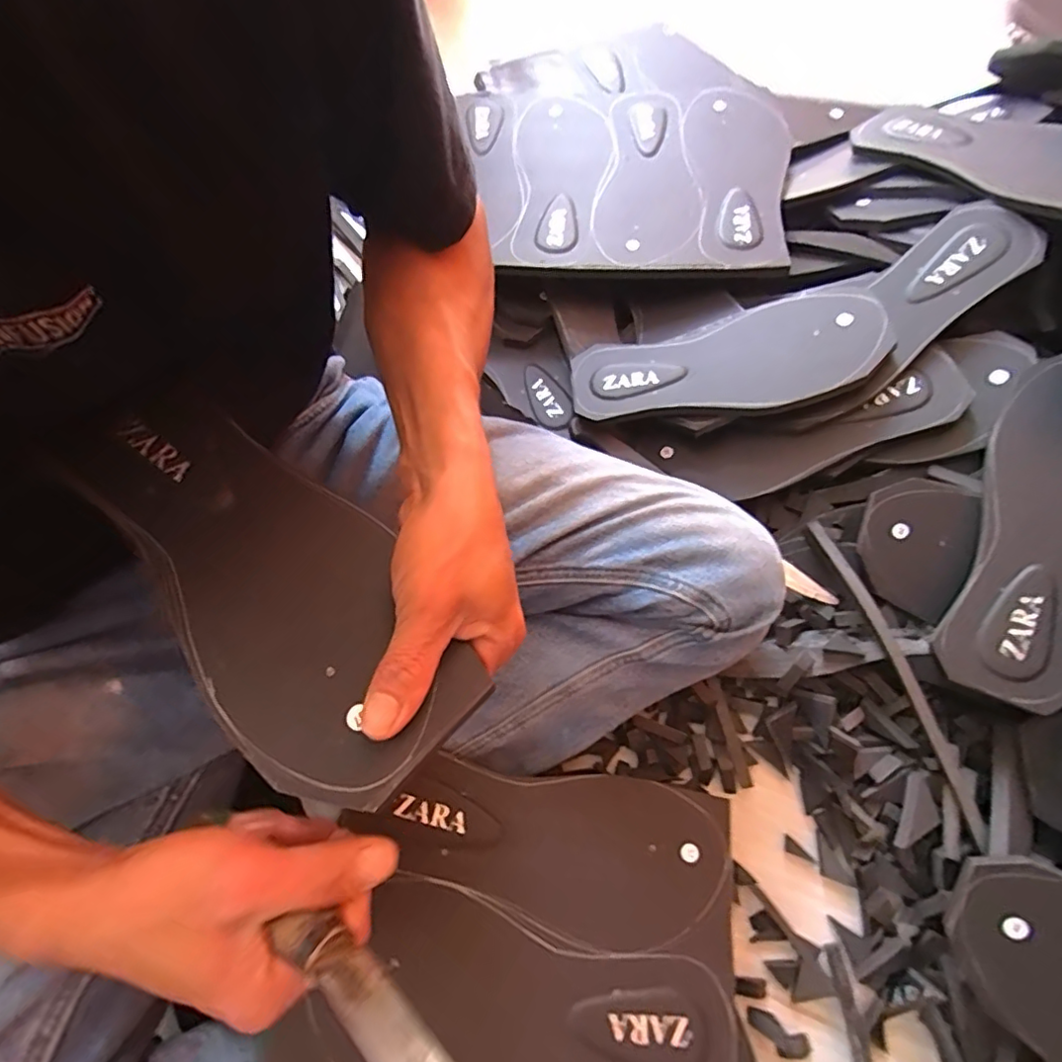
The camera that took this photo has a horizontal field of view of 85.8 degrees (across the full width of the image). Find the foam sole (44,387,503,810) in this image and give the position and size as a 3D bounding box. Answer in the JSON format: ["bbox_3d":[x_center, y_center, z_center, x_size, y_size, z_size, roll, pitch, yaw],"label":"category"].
[{"bbox_3d":[-0.126,0.015,0.267,0.093,0.014,0.234,-41,74,-13],"label":"foam sole"}]

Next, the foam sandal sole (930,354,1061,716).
[{"bbox_3d":[0.359,0.000,0.389,0.095,0.023,0.242,16,80,32],"label":"foam sandal sole"}]

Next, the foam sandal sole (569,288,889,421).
[{"bbox_3d":[0.159,-0.141,0.479,0.249,0.010,0.103,-10,62,13],"label":"foam sandal sole"}]

